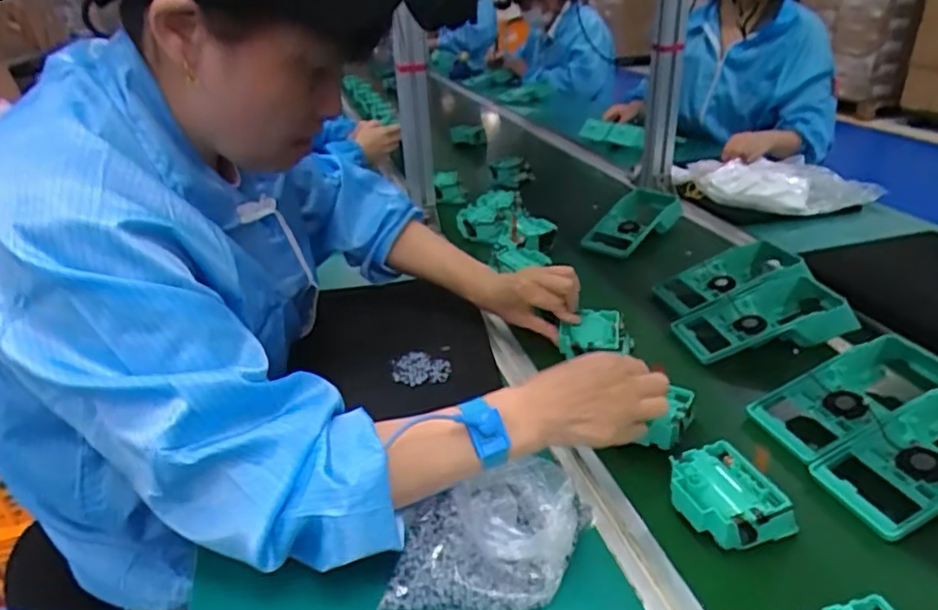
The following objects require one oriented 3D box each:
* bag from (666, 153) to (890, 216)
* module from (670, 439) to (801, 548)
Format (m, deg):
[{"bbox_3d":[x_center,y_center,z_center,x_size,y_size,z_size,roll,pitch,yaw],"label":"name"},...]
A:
[{"bbox_3d":[0.570,-0.233,1.166,0.348,0.067,0.258,8,30,30],"label":"bag"},{"bbox_3d":[0.196,0.151,0.478,0.069,0.041,0.075,-13,30,-17],"label":"module"}]

